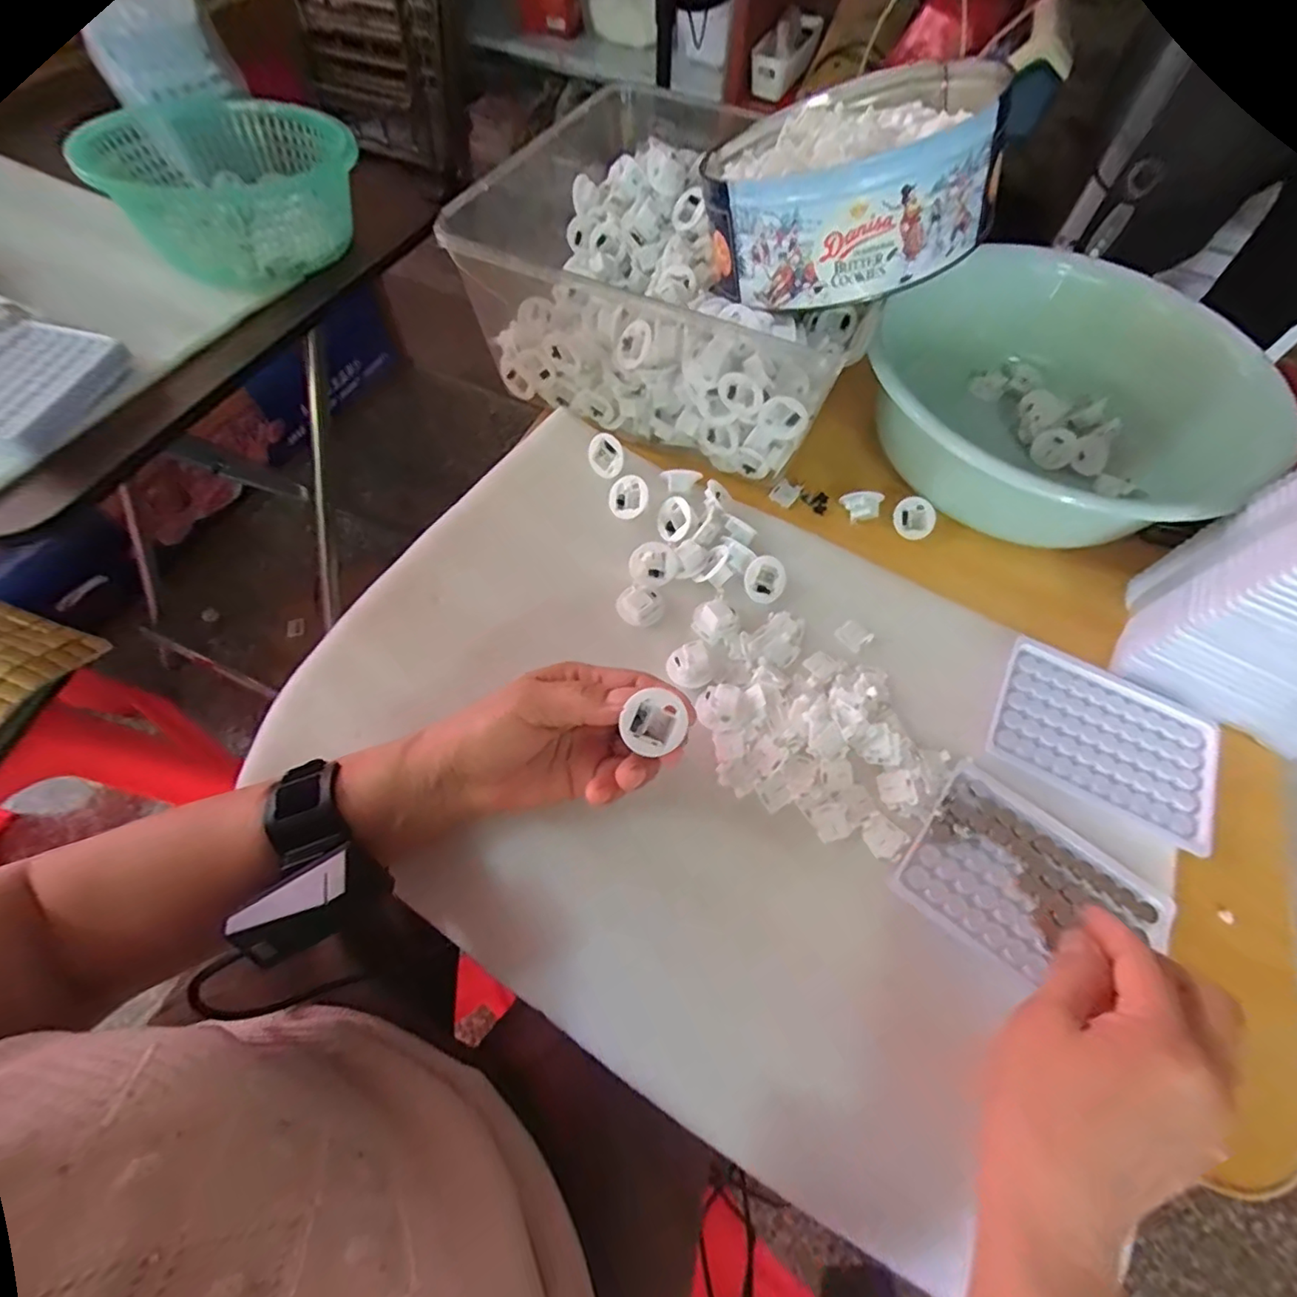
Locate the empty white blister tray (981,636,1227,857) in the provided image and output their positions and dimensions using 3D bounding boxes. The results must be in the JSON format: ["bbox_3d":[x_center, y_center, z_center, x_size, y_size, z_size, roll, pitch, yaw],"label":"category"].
[{"bbox_3d":[0.292,0.055,0.367,0.127,0.011,0.100,28,64,13],"label":"empty white blister tray"}]

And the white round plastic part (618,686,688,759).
[{"bbox_3d":[0.003,0.036,0.287,0.031,0.015,0.031,0,91,-8],"label":"white round plastic part"}]

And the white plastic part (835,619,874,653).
[{"bbox_3d":[0.142,-0.009,0.398,0.019,0.005,0.020,-36,68,-19],"label":"white plastic part"}]

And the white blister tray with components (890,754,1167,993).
[{"bbox_3d":[0.216,0.134,0.323,0.127,0.009,0.095,36,67,13],"label":"white blister tray with components"}]

